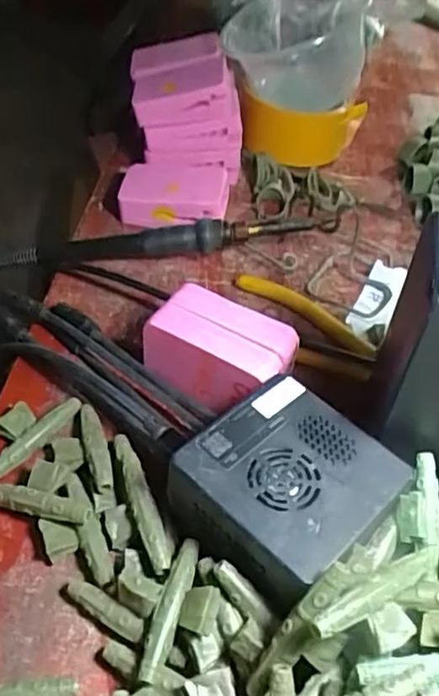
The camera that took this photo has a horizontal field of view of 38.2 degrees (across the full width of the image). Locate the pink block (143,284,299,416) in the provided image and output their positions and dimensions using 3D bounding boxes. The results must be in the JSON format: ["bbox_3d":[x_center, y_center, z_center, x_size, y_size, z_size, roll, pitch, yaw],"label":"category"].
[{"bbox_3d":[0.001,0.001,0.324,0.070,0.038,0.041,25,49,19],"label":"pink block"}]

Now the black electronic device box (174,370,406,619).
[{"bbox_3d":[0.028,0.060,0.269,0.075,0.037,0.078,36,53,27],"label":"black electronic device box"}]

